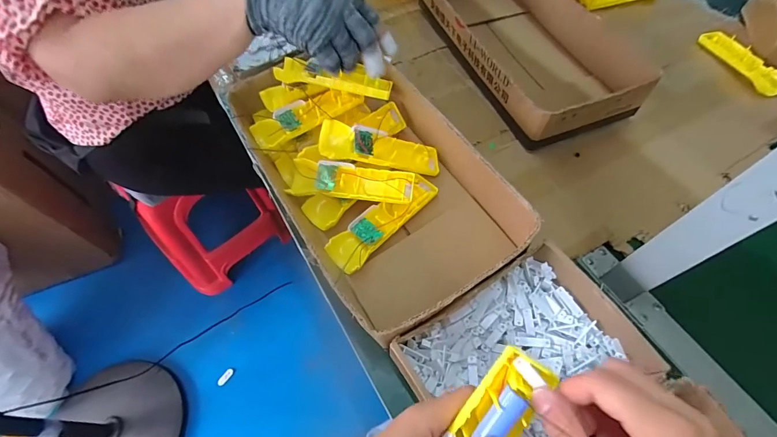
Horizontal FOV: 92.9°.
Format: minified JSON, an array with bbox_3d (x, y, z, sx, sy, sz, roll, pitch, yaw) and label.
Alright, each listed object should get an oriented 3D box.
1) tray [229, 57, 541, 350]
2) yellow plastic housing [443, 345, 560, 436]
[{"bbox_3d":[-0.030,-0.059,0.510,0.224,0.124,0.427,-29,63,-15],"label":"tray"},{"bbox_3d":[0.064,0.168,0.266,0.046,0.020,0.153,27,96,16],"label":"yellow plastic housing"}]

